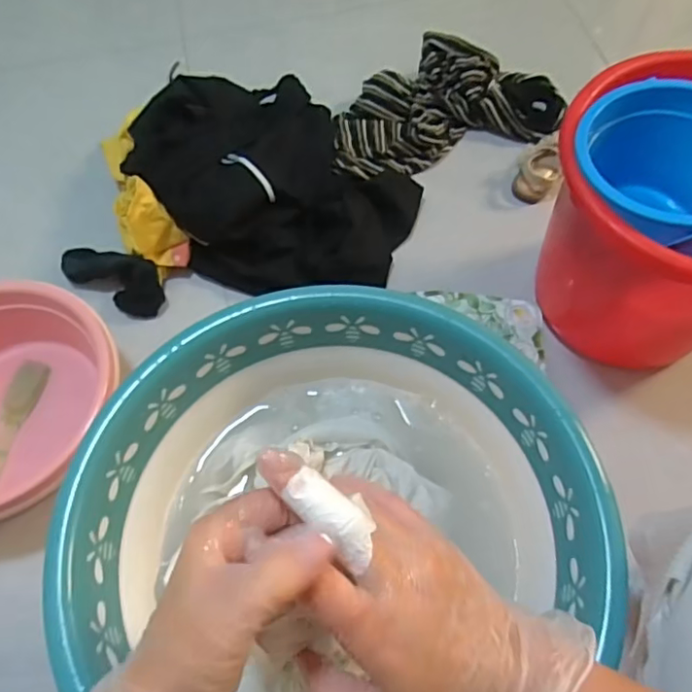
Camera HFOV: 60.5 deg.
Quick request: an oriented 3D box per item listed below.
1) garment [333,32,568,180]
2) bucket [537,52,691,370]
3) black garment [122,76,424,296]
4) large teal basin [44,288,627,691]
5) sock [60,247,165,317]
[{"bbox_3d":[0.170,-0.445,1.063,0.414,0.064,0.250,-16,63,-6],"label":"garment"},{"bbox_3d":[0.413,-0.149,0.770,0.302,0.330,0.314,-1,63,1],"label":"bucket"},{"bbox_3d":[-0.111,-0.276,0.952,0.349,0.120,0.437,-41,69,-17],"label":"black garment"},{"bbox_3d":[-0.008,0.135,0.442,0.353,0.106,0.339,-1,63,1],"label":"large teal basin"},{"bbox_3d":[-0.359,-0.108,0.929,0.165,0.041,0.077,25,66,14],"label":"sock"}]

